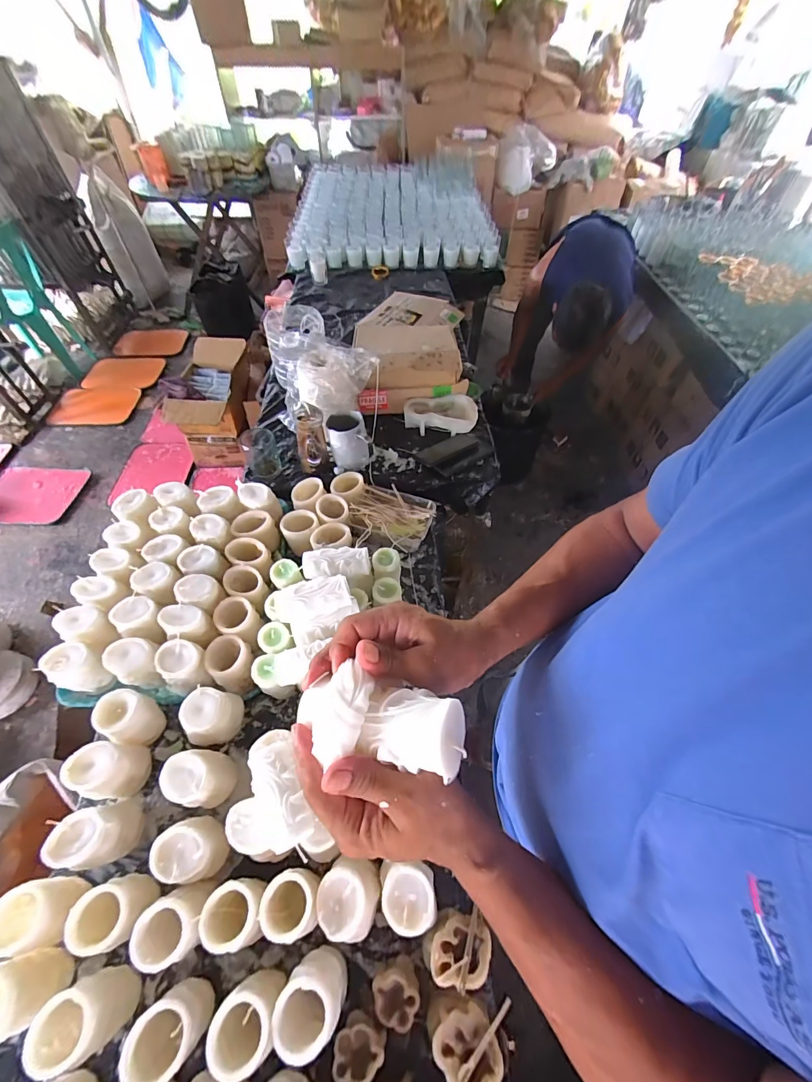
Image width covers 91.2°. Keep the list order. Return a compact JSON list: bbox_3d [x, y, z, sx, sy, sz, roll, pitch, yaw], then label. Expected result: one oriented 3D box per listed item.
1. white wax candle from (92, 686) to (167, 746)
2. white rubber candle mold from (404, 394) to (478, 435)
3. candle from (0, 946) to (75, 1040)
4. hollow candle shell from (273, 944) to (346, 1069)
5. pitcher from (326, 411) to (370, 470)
[{"bbox_3d":[-0.410,0.273,0.606,0.072,0.102,0.067,16,56,10],"label":"white wax candle"},{"bbox_3d":[0.089,-0.320,1.018,0.185,0.051,0.104,-1,55,-2],"label":"white rubber candle mold"},{"bbox_3d":[-0.424,0.489,0.428,0.057,0.091,0.062,1,55,-1],"label":"candle"},{"bbox_3d":[-0.103,0.503,0.438,0.066,0.085,0.075,24,57,15],"label":"hollow candle shell"},{"bbox_3d":[-0.130,-0.226,0.907,0.088,0.113,0.095,-5,55,-5],"label":"pitcher"}]

